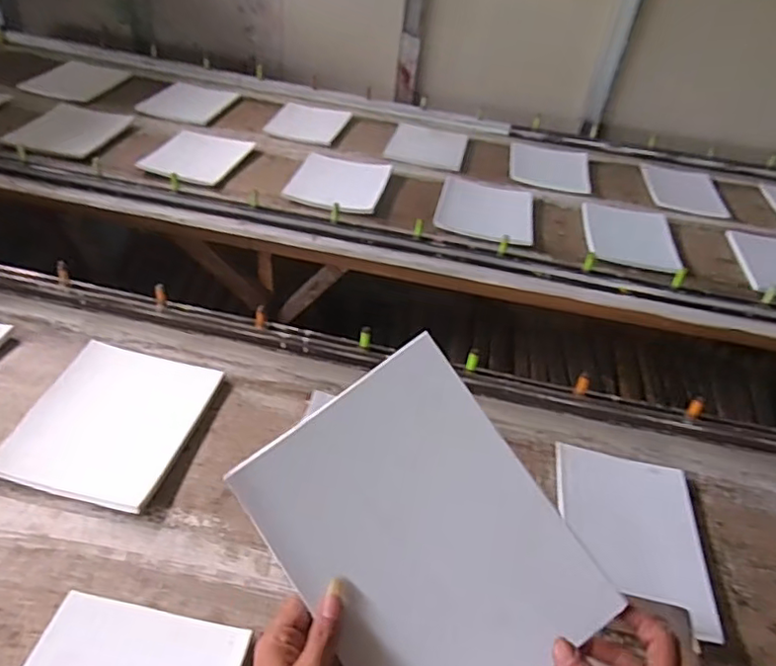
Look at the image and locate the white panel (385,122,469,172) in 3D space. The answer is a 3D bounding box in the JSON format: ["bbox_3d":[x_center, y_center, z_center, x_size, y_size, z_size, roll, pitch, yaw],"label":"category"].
[{"bbox_3d":[0.117,-0.546,1.775,0.219,0.012,0.282,14,42,2],"label":"white panel"}]

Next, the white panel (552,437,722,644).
[{"bbox_3d":[0.339,0.276,0.846,0.190,0.018,0.264,7,39,7],"label":"white panel"}]

